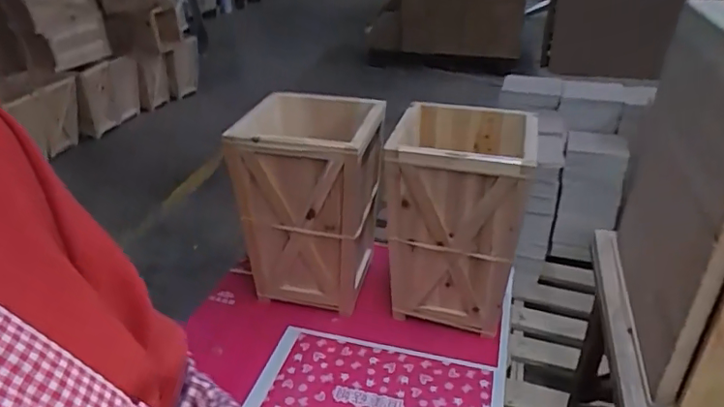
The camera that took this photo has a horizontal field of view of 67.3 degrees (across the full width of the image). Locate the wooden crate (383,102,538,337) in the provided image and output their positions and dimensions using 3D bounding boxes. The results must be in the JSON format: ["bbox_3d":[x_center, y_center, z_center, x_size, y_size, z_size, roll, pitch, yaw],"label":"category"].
[{"bbox_3d":[0.188,0.030,1.065,0.252,0.392,0.266,8,30,15],"label":"wooden crate"}]

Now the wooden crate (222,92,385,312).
[{"bbox_3d":[-0.098,0.002,1.107,0.260,0.384,0.253,6,29,12],"label":"wooden crate"}]

